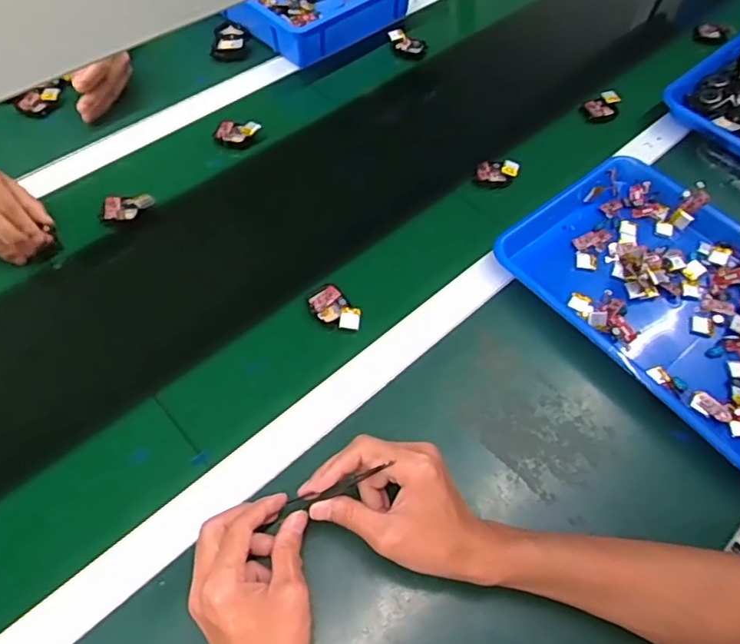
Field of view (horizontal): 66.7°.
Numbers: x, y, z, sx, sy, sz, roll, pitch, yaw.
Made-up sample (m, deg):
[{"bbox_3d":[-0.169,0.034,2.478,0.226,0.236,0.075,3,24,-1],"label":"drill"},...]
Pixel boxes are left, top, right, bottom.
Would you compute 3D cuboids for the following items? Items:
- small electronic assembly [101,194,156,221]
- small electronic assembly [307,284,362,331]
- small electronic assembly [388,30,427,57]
[{"bbox_3d":[-0.277,-0.130,0.644,0.058,0.012,0.032,-7,71,-3],"label":"small electronic assembly"},{"bbox_3d":[-0.036,-0.013,0.576,0.035,0.015,0.062,-39,67,-23],"label":"small electronic assembly"},{"bbox_3d":[0.056,-0.417,0.844,0.060,0.014,0.037,33,64,21],"label":"small electronic assembly"}]

